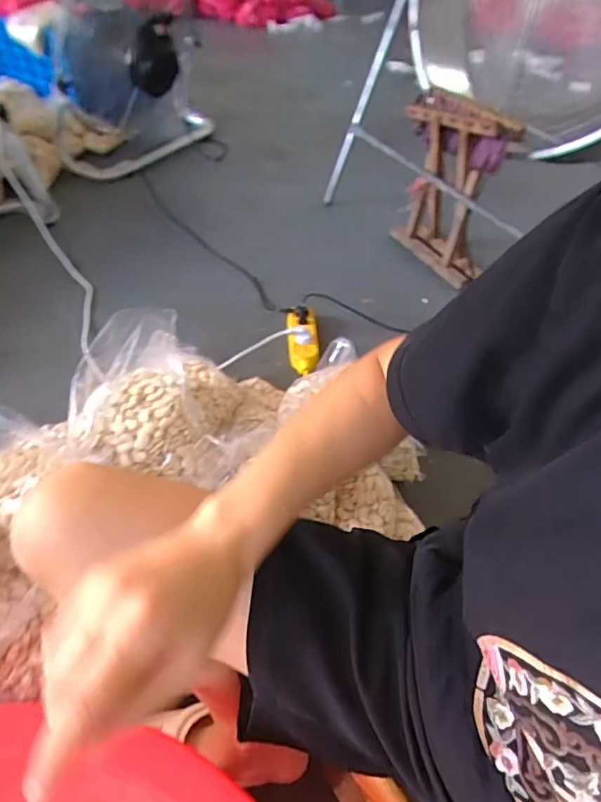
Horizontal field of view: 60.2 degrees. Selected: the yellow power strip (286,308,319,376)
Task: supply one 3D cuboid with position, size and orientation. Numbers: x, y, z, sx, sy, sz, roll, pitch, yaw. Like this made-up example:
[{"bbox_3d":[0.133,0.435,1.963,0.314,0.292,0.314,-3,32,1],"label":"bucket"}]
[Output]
[{"bbox_3d":[0.005,-0.125,1.088,0.064,0.046,0.159,-1,59,-3],"label":"yellow power strip"}]

